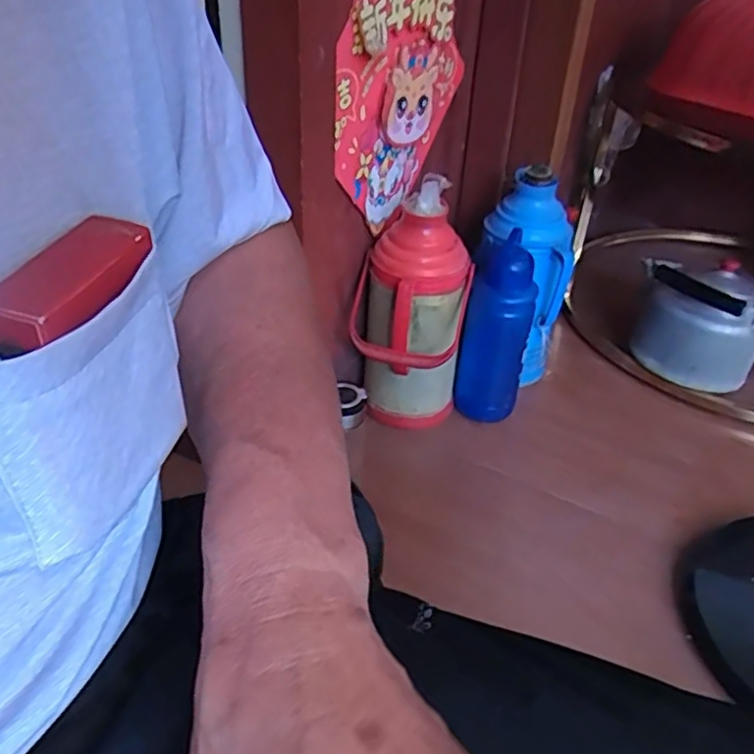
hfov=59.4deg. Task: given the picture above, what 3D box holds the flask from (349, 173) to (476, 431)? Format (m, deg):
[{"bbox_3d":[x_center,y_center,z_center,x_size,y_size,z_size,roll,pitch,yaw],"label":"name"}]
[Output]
[{"bbox_3d":[0.051,-0.076,1.038,0.164,0.401,0.130,7,36,4],"label":"flask"}]

